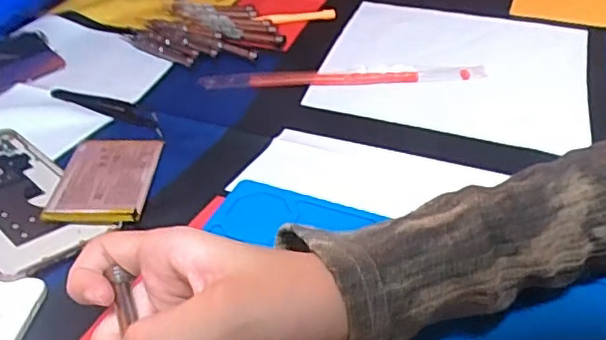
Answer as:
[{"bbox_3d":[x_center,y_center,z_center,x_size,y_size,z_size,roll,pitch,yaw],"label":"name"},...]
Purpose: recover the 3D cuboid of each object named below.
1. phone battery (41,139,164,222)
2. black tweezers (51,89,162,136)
[{"bbox_3d":[-0.128,0.005,0.382,0.059,0.009,0.080,-1,40,3],"label":"phone battery"},{"bbox_3d":[-0.150,-0.049,0.449,0.112,0.008,0.014,18,44,24],"label":"black tweezers"}]

